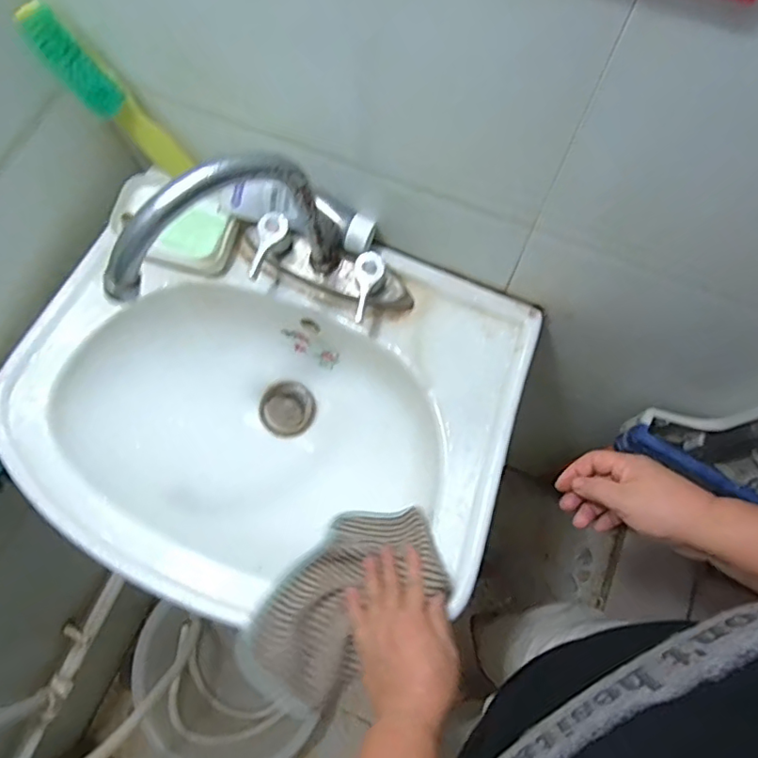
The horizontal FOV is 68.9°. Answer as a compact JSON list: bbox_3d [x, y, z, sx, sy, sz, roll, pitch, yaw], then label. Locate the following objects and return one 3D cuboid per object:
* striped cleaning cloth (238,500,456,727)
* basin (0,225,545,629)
[{"bbox_3d":[-0.030,0.198,0.514,0.190,0.102,0.111,-39,77,-11],"label":"striped cleaning cloth"},{"bbox_3d":[-0.119,0.048,0.590,0.496,0.142,0.368,13,74,4],"label":"basin"}]

